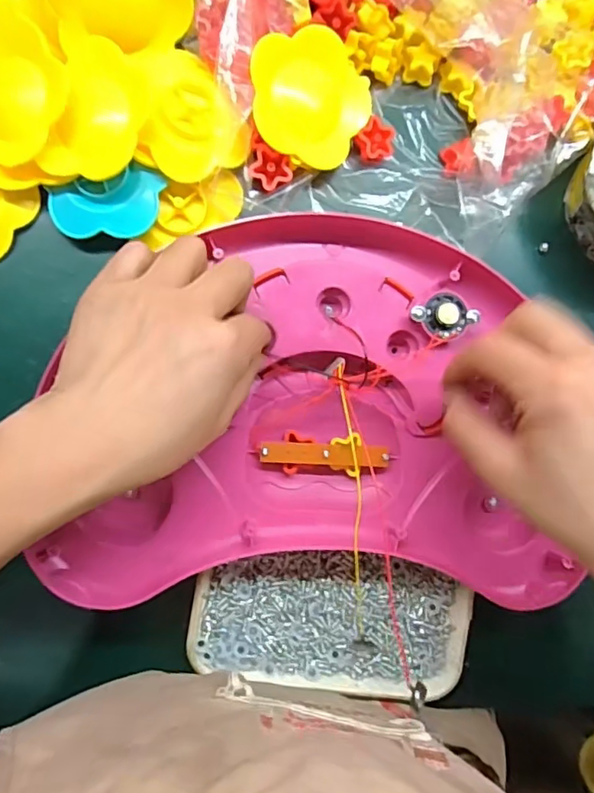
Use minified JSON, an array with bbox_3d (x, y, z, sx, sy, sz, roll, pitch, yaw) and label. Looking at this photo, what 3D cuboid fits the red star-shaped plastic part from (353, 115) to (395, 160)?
[{"bbox_3d":[0.053,-0.169,0.362,0.024,0.011,0.027,41,84,-5],"label":"red star-shaped plastic part"}]

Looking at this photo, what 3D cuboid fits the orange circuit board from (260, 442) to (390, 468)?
[{"bbox_3d":[0.018,0.036,0.337,0.079,0.004,0.013,3,89,-8],"label":"orange circuit board"}]

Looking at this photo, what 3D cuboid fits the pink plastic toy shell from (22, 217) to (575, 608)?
[{"bbox_3d":[0.015,0.007,0.334,0.299,0.035,0.225,3,90,-8],"label":"pink plastic toy shell"}]

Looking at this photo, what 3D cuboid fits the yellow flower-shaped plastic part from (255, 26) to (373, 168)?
[{"bbox_3d":[0.010,-0.187,0.343,0.074,0.023,0.076,0,89,-8],"label":"yellow flower-shaped plastic part"}]

